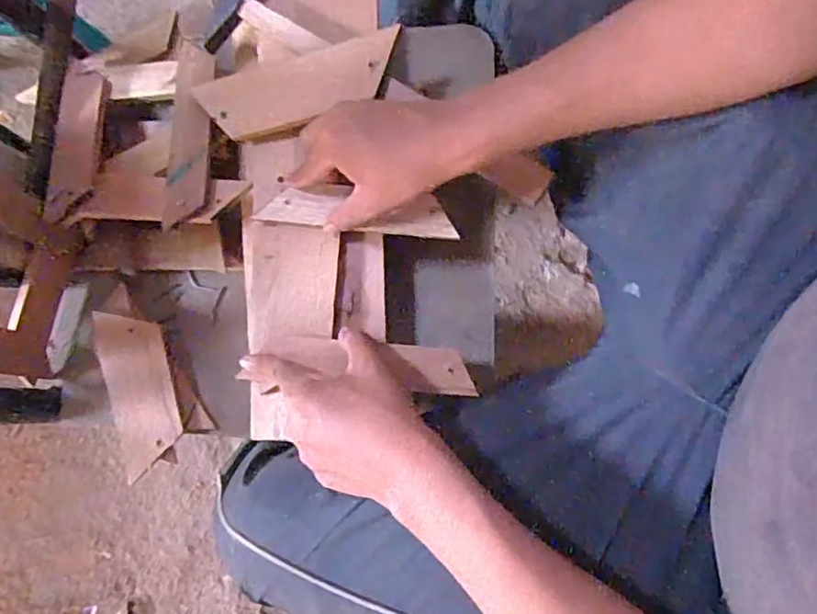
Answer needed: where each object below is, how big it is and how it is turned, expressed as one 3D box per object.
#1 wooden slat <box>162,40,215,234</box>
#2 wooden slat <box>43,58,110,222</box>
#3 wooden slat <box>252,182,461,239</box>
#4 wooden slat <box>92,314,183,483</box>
[{"bbox_3d":[-0.192,-0.154,0.535,0.038,0.013,0.169,1,81,4],"label":"wooden slat"},{"bbox_3d":[-0.290,-0.145,0.534,0.036,0.007,0.144,5,76,-16],"label":"wooden slat"},{"bbox_3d":[-0.043,-0.079,0.497,0.162,0.010,0.035,7,79,8],"label":"wooden slat"},{"bbox_3d":[-0.232,0.070,0.526,0.053,0.009,0.139,-16,79,-6],"label":"wooden slat"}]

